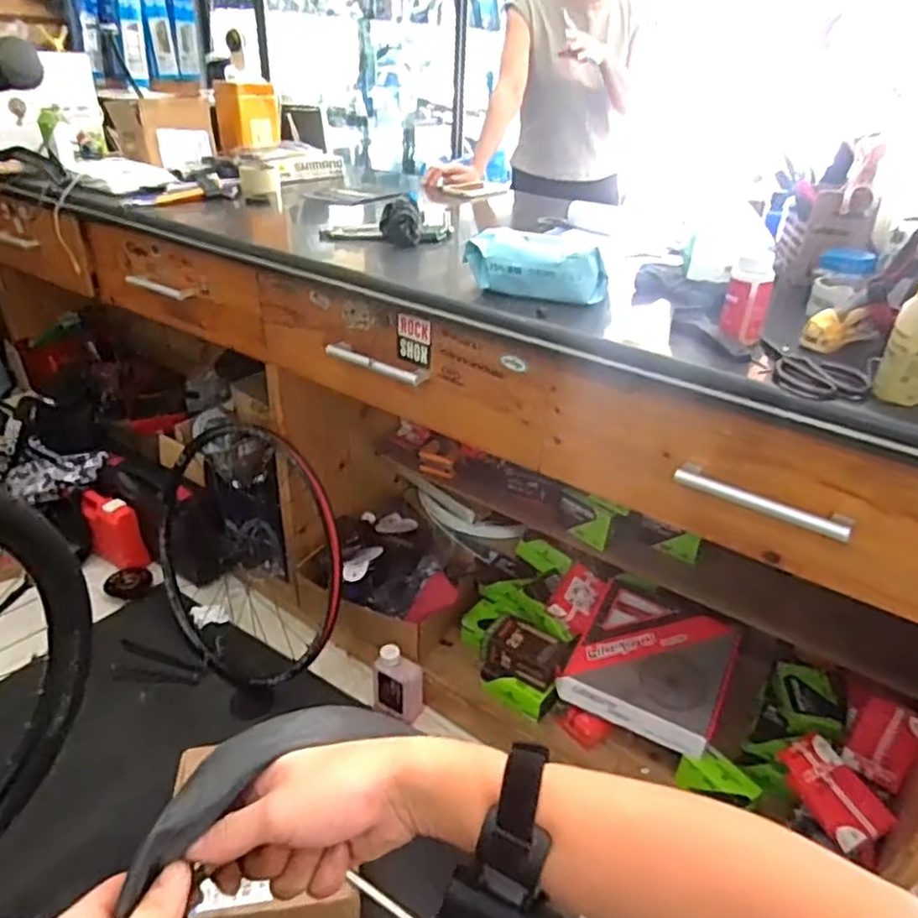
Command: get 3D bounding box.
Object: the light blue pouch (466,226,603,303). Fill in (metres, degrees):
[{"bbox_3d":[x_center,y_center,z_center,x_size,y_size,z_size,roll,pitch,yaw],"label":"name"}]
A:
[{"bbox_3d":[0.101,-0.249,0.865,0.182,0.069,0.069,13,31,17],"label":"light blue pouch"}]

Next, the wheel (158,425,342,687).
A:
[{"bbox_3d":[-0.436,0.175,1.368,0.085,0.561,0.554,-3,66,-55],"label":"wheel"}]

